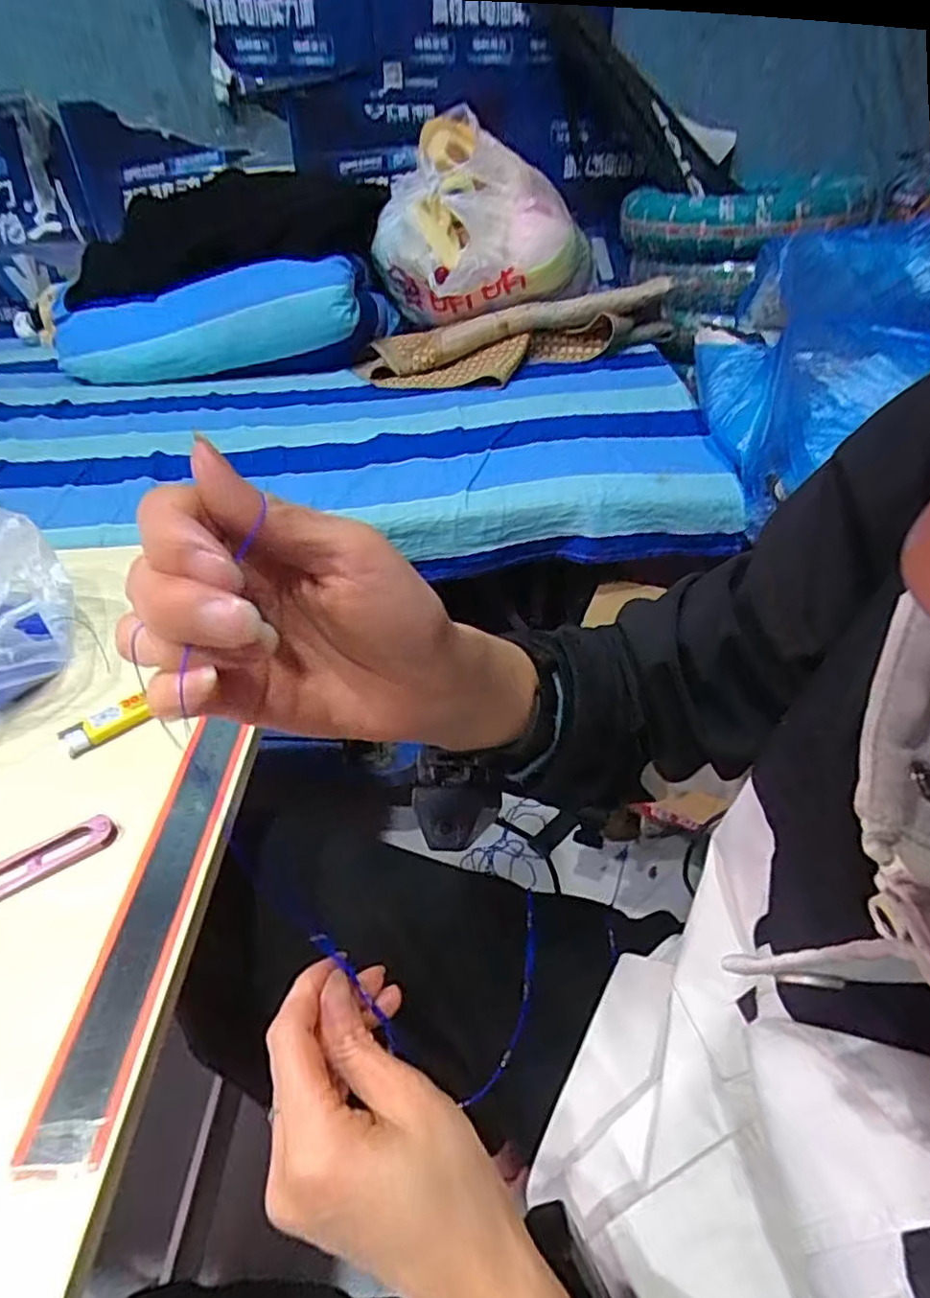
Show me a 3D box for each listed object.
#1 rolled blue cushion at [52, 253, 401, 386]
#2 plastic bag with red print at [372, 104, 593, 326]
[{"bbox_3d":[-0.420,-0.556,1.104,0.589,0.151,0.182,-3,38,0],"label":"rolled blue cushion"},{"bbox_3d":[0.033,-0.736,1.120,0.352,0.260,0.262,0,38,5],"label":"plastic bag with red print"}]

